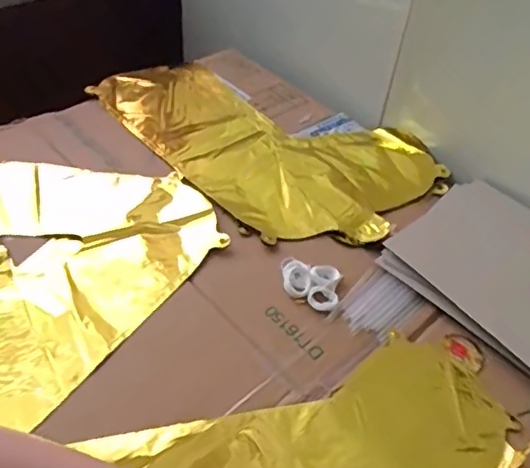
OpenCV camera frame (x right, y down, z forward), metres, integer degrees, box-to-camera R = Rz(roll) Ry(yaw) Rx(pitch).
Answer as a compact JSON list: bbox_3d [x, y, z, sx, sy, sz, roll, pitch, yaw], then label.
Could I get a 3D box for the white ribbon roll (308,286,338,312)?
[{"bbox_3d":[0.052,0.058,0.508,0.025,0.009,0.020,25,49,16],"label":"white ribbon roll"}]

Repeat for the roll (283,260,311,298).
[{"bbox_3d":[0.029,0.041,0.520,0.024,0.010,0.039,-1,47,-7],"label":"roll"}]

